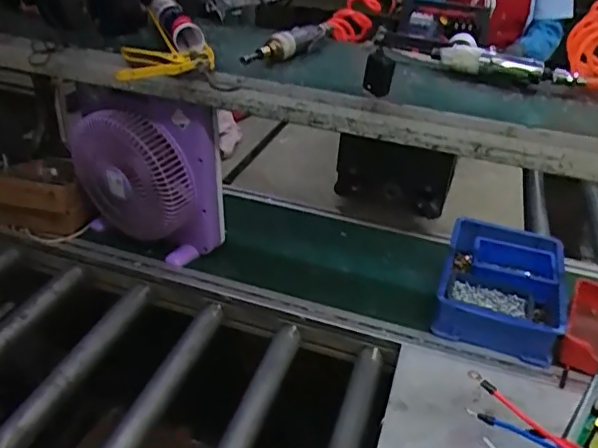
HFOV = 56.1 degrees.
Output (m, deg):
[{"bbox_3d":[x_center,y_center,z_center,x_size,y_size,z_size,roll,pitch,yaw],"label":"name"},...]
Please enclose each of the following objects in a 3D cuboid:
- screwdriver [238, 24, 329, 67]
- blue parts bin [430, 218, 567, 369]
[{"bbox_3d":[-0.014,-0.324,0.991,0.052,0.035,0.294,14,33,18],"label":"screwdriver"},{"bbox_3d":[0.378,0.114,1.058,0.216,0.086,0.306,13,33,16],"label":"blue parts bin"}]

